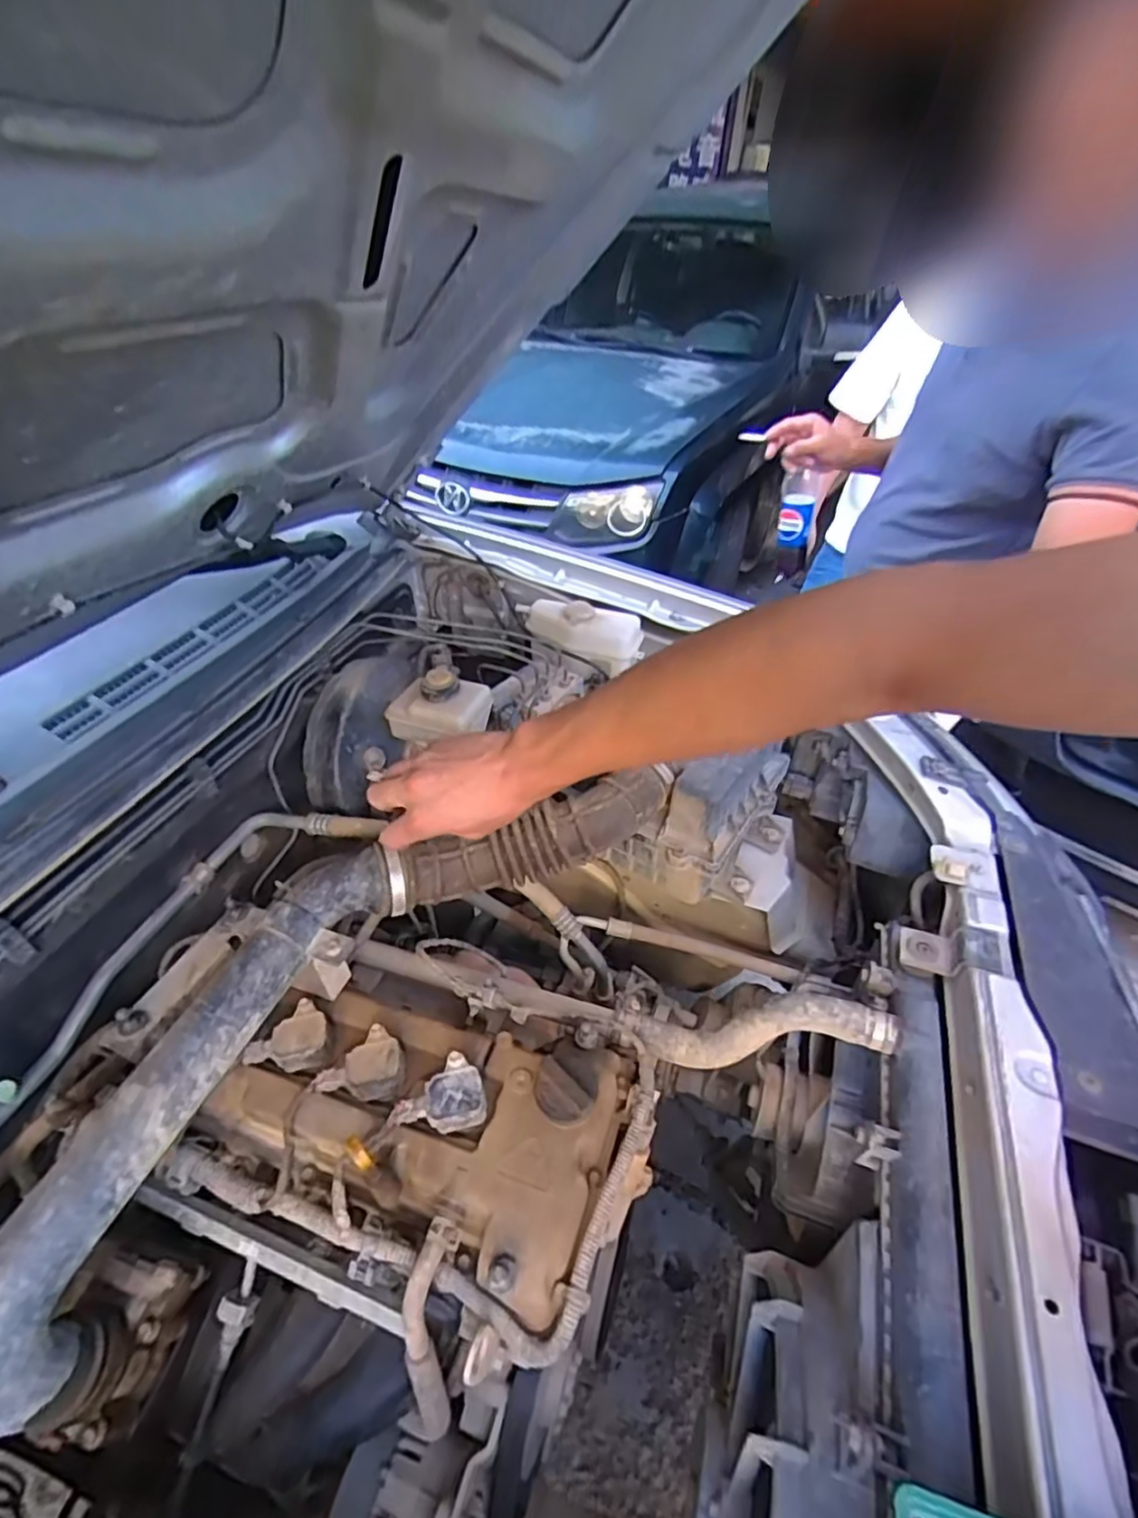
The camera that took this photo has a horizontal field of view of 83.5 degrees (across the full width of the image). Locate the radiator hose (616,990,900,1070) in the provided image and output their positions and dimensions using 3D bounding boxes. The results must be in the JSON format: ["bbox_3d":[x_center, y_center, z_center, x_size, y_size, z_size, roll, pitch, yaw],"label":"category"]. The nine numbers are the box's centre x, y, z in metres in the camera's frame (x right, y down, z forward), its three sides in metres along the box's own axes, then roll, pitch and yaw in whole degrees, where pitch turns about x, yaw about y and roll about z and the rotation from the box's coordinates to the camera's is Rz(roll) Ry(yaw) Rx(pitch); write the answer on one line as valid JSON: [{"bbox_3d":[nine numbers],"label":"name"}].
[{"bbox_3d":[0.169,0.256,0.603,0.254,0.069,0.041,-19,34,27],"label":"radiator hose"}]

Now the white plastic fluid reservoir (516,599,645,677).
[{"bbox_3d":[0.012,-0.197,0.940,0.198,0.056,0.075,14,43,11],"label":"white plastic fluid reservoir"}]

